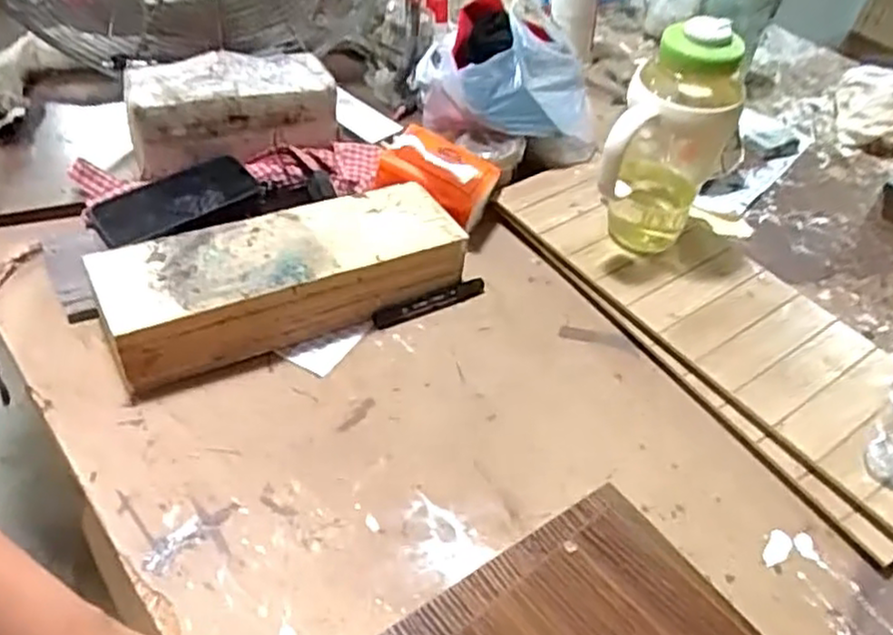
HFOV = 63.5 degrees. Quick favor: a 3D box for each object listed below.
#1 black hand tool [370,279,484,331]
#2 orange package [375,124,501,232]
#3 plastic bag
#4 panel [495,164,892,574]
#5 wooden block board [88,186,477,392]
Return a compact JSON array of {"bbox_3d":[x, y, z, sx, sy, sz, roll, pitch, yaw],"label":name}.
[{"bbox_3d":[-0.015,-0.016,0.738,0.124,0.019,0.015,-19,48,-27],"label":"black hand tool"},{"bbox_3d":[-0.012,-0.162,0.800,0.122,0.042,0.108,21,43,14],"label":"orange package"},{"bbox_3d":[0.072,-0.279,0.882,0.209,0.123,0.161,6,42,-1],"label":"plastic bag"},{"bbox_3d":[0.281,-0.009,0.748,0.200,0.042,0.524,-22,49,-29],"label":"panel"},{"bbox_3d":[-0.150,-0.043,0.692,0.335,0.068,0.114,-18,49,-27],"label":"wooden block board"}]

